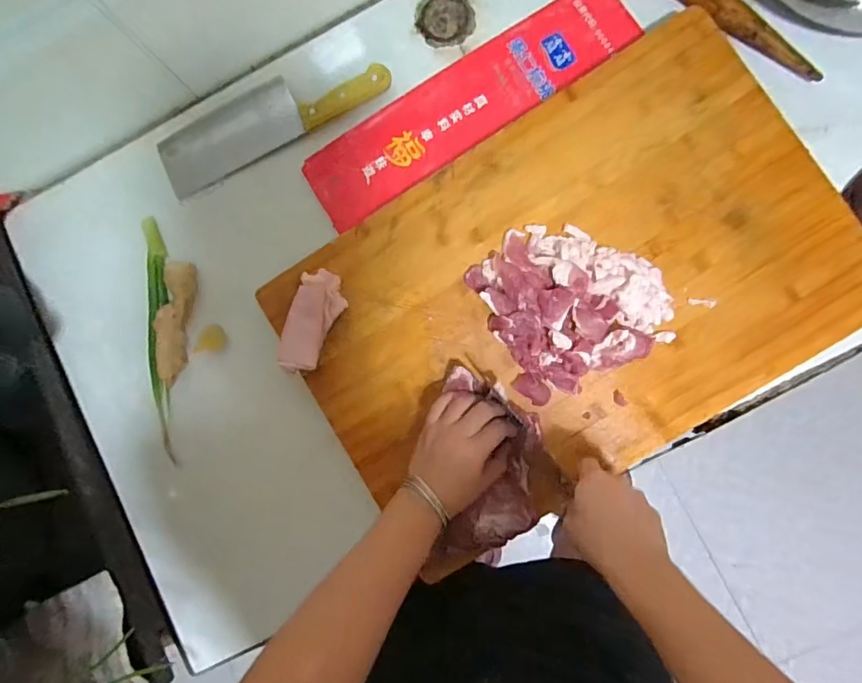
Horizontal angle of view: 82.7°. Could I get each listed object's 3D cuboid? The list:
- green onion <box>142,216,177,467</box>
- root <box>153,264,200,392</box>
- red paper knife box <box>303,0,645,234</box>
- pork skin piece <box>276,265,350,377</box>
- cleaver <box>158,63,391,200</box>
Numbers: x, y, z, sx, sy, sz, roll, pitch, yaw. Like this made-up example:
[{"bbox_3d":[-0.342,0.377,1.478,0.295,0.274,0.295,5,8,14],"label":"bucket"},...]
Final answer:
[{"bbox_3d":[-0.317,-0.004,0.563,0.038,0.023,0.280,-2,87,5],"label":"green onion"},{"bbox_3d":[-0.291,-0.021,0.560,0.033,0.025,0.136,7,88,6],"label":"root"},{"bbox_3d":[0.041,-0.269,0.558,0.395,0.010,0.100,-30,85,3],"label":"red paper knife box"},{"bbox_3d":[-0.126,-0.020,0.522,0.051,0.028,0.111,17,89,6],"label":"pork skin piece"},{"bbox_3d":[-0.188,-0.263,0.572,0.279,0.019,0.075,-25,86,4],"label":"cleaver"}]

